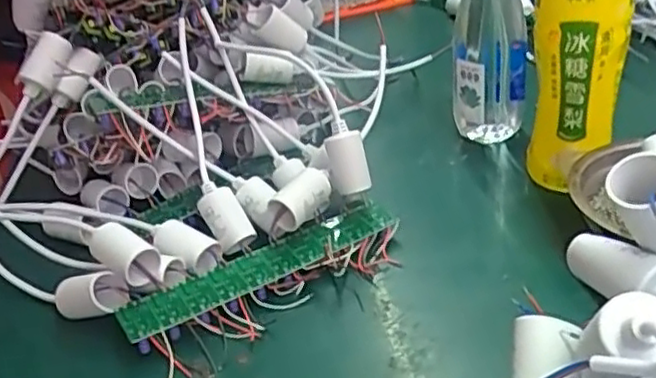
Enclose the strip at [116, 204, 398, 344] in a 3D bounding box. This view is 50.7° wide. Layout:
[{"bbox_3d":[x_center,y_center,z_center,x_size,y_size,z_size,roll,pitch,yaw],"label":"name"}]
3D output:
[{"bbox_3d":[-0.042,0.056,0.480,0.203,0.019,0.039,-23,34,-23],"label":"strip"}]

